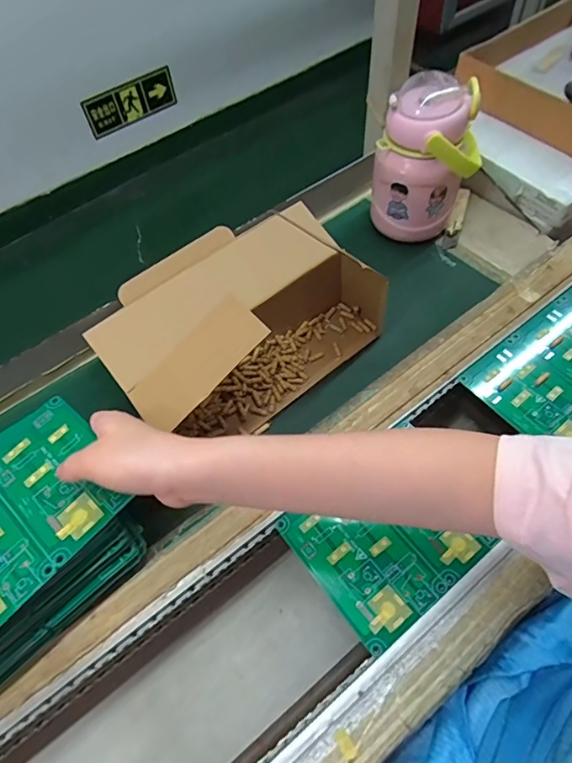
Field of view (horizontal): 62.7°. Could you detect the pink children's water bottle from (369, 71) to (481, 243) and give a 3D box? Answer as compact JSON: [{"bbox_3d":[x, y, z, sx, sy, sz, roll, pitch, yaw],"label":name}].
[{"bbox_3d":[0.162,-0.252,0.537,0.106,0.149,0.099,19,61,15],"label":"pink children's water bottle"}]

